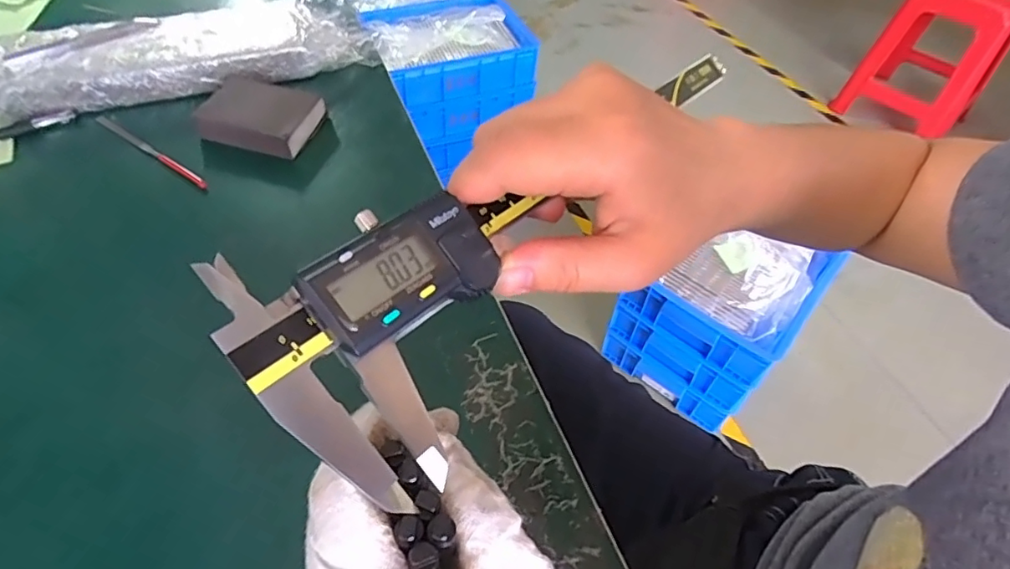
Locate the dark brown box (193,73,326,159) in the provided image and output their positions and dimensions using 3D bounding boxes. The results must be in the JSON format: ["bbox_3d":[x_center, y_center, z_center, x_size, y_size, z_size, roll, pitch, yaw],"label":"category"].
[{"bbox_3d":[-0.227,-0.156,0.511,0.099,0.033,0.065,13,53,5],"label":"dark brown box"}]

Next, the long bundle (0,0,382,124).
[{"bbox_3d":[-0.325,-0.237,0.556,0.366,0.047,0.104,-14,53,-15],"label":"long bundle"}]

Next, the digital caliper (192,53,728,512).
[{"bbox_3d":[0.034,-0.027,0.216,0.259,0.011,0.079,-32,92,-35],"label":"digital caliper"}]

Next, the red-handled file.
[{"bbox_3d":[-0.323,-0.124,0.495,0.152,0.007,0.008,29,55,18],"label":"red-handled file"}]

